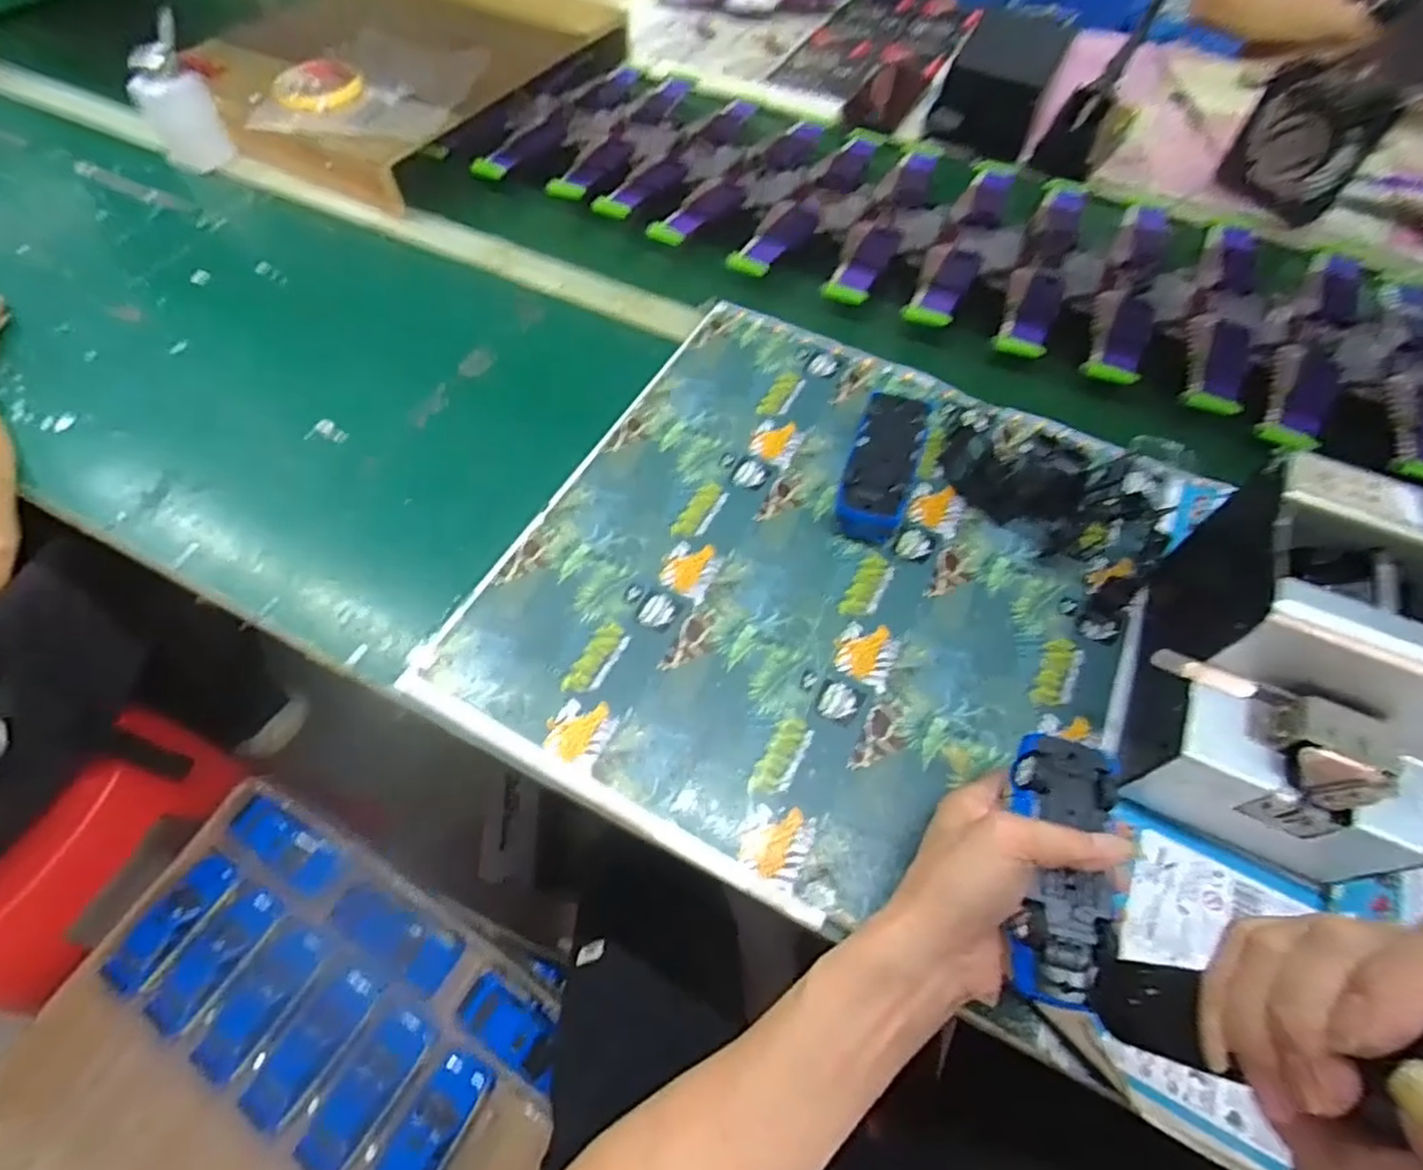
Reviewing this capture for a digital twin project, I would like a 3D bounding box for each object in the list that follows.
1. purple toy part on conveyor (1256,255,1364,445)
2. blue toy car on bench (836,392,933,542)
[{"bbox_3d":[0.555,-0.222,0.639,0.061,0.041,0.325,29,63,16],"label":"purple toy part on conveyor"},{"bbox_3d":[0.133,-0.090,0.541,0.053,0.044,0.130,16,60,9],"label":"blue toy car on bench"}]

